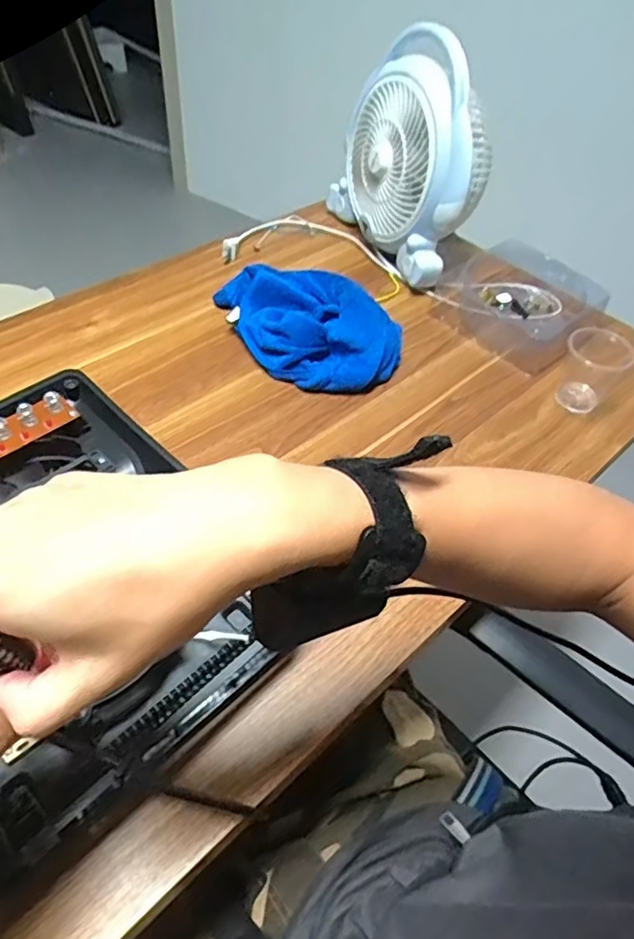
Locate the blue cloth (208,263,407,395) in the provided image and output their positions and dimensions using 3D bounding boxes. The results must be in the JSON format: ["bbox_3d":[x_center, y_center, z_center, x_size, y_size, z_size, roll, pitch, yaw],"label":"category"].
[{"bbox_3d":[-0.017,-0.182,0.708,0.144,0.059,0.248,-22,55,-24],"label":"blue cloth"}]

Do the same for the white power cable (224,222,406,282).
[{"bbox_3d":[-0.004,-0.330,0.869,0.250,0.015,0.145,4,49,-3],"label":"white power cable"}]

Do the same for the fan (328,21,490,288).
[{"bbox_3d":[0.126,-0.413,0.797,0.117,0.245,0.260,-22,55,-23],"label":"fan"}]

